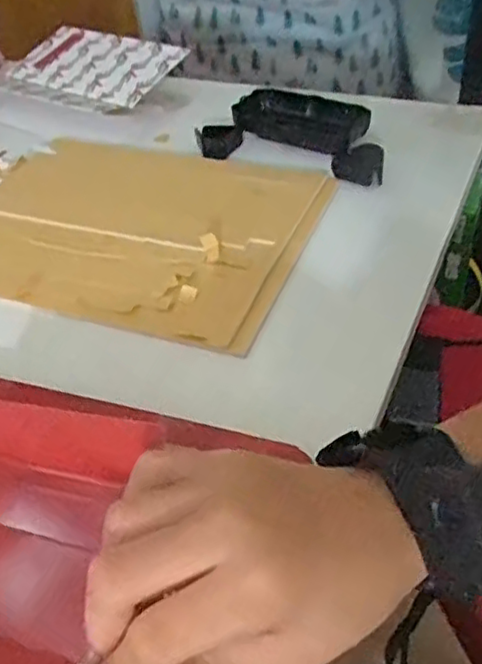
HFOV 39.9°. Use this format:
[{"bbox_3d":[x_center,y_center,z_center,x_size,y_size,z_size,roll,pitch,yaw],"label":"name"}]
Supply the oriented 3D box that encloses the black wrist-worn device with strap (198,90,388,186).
[{"bbox_3d":[0.046,-0.166,0.539,0.155,0.021,0.086,17,49,21],"label":"black wrist-worn device with strap"}]

